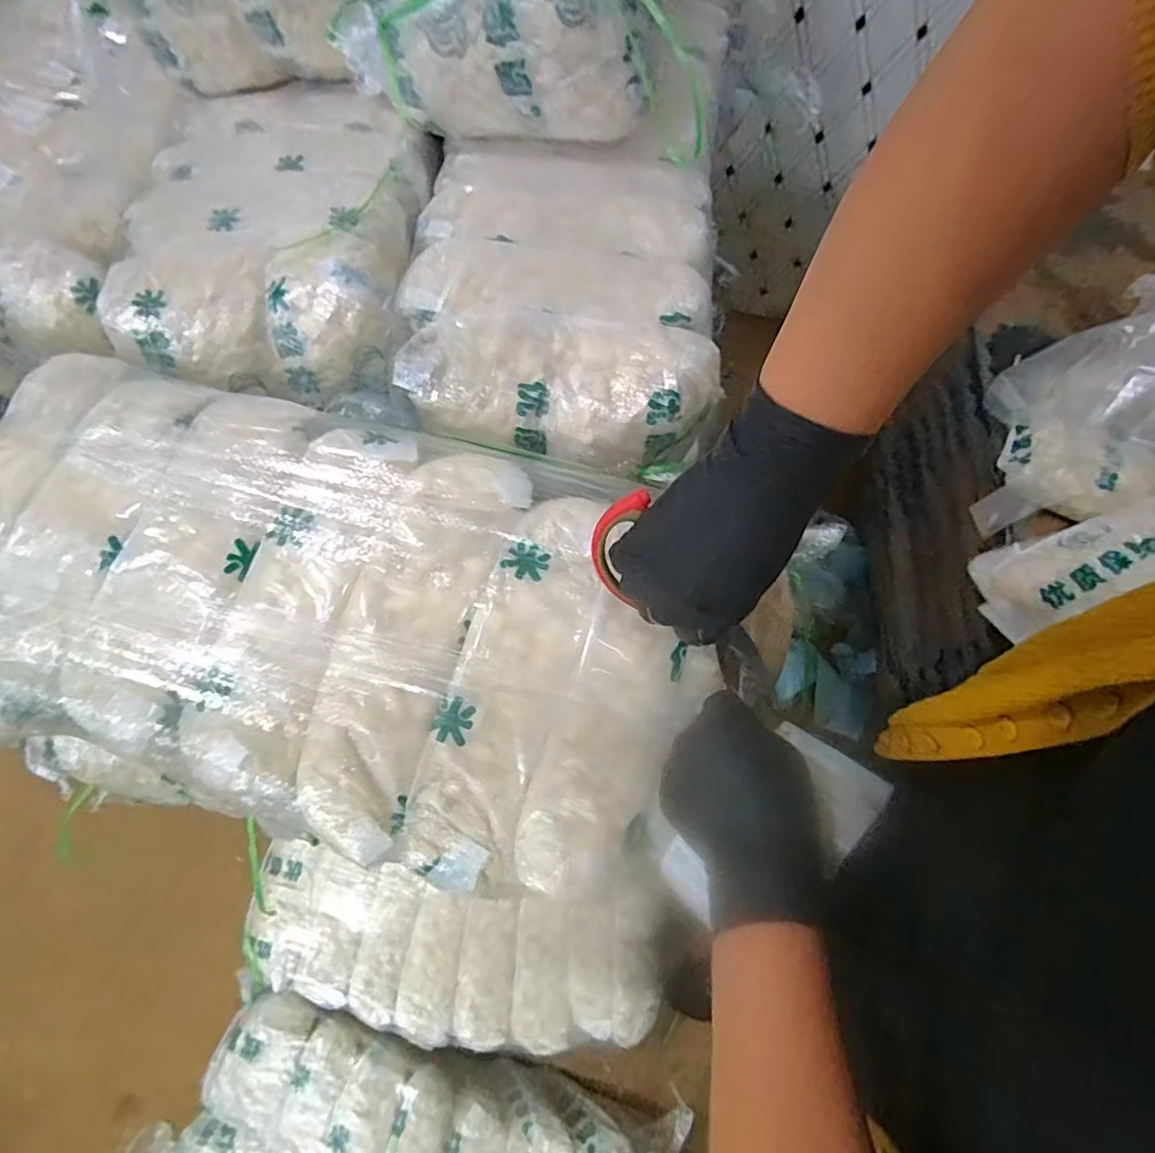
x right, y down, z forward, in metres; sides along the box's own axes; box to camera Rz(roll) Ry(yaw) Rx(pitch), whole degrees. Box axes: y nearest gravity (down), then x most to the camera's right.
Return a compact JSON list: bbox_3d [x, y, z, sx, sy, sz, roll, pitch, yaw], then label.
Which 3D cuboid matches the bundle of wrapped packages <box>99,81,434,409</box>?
[{"bbox_3d":[-0.284,-0.328,0.563,0.265,0.095,0.326,2,65,-1],"label":"bundle of wrapped packages"}]

